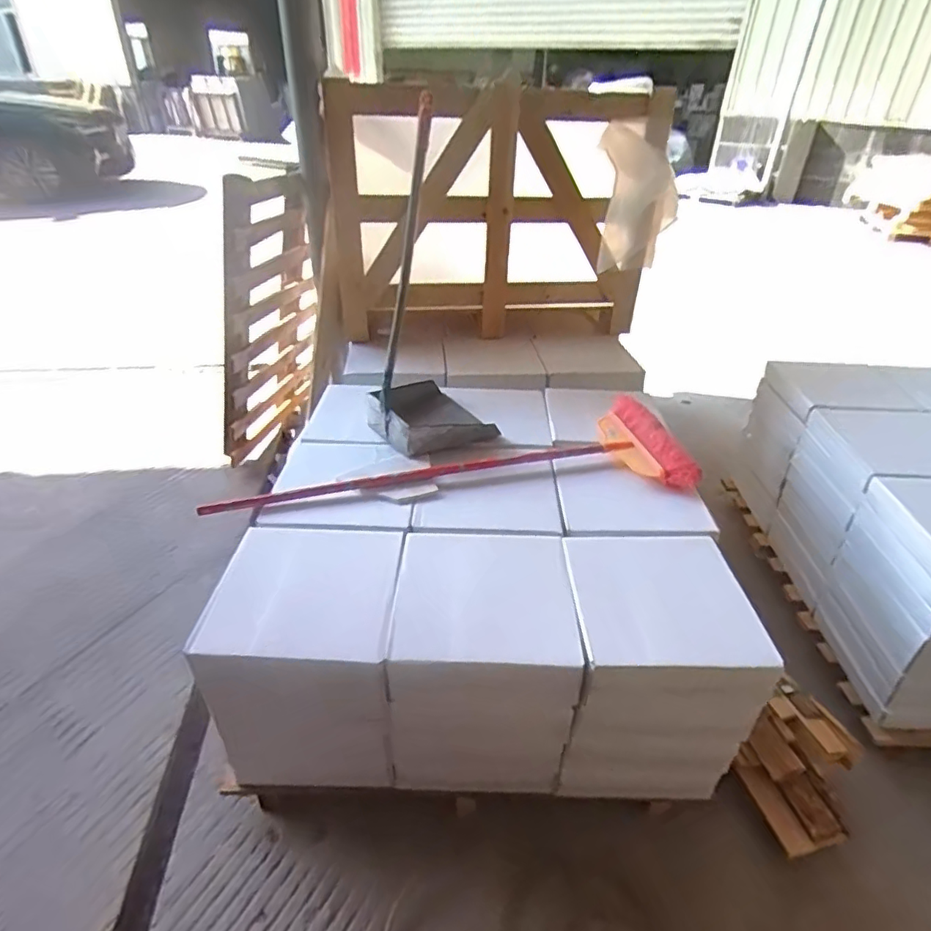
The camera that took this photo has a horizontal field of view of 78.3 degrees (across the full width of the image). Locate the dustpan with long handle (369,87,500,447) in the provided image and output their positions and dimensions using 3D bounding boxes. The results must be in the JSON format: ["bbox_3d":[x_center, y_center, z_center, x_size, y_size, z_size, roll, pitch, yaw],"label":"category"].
[{"bbox_3d":[-0.108,-0.383,1.291,0.244,0.710,0.285,-17,39,-25],"label":"dustpan with long handle"}]

